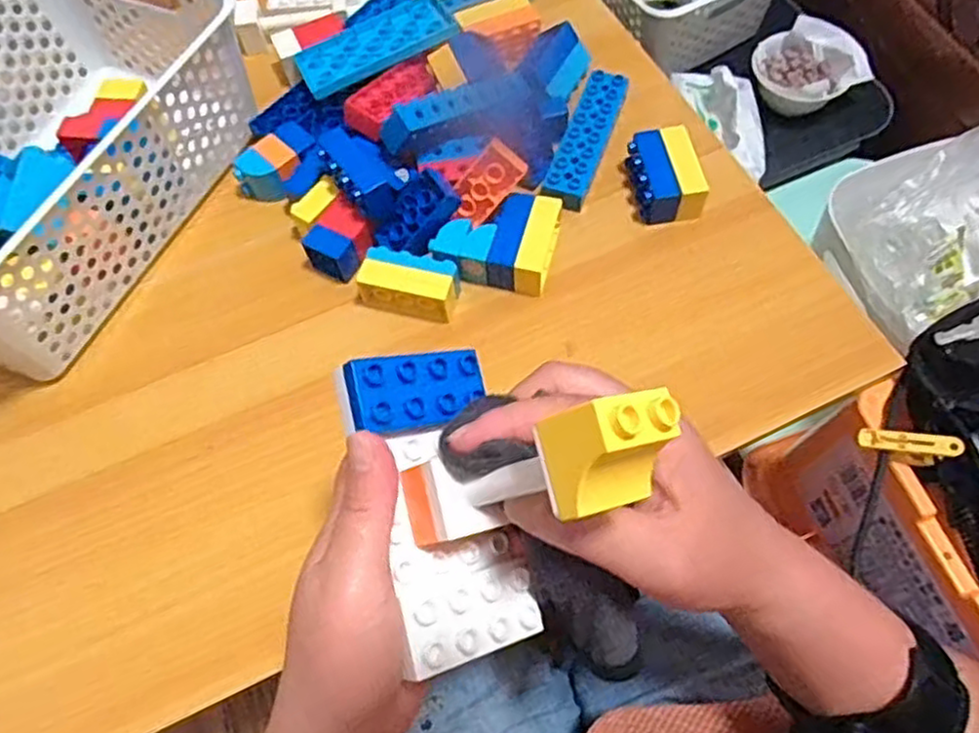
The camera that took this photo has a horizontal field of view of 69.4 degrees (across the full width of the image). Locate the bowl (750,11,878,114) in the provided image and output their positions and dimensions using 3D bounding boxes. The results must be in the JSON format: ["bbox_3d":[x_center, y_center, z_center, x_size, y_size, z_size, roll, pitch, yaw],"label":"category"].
[{"bbox_3d":[0.351,-0.331,0.793,0.112,0.056,0.107,-31,66,-12],"label":"bowl"}]

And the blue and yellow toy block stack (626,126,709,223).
[{"bbox_3d":[0.128,-0.140,0.517,0.045,0.028,0.068,-7,64,-1],"label":"blue and yellow toy block stack"}]

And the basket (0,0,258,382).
[{"bbox_3d":[-0.323,-0.153,0.503,0.198,0.105,0.294,23,67,13],"label":"basket"}]

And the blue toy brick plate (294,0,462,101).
[{"bbox_3d":[-0.092,-0.263,0.573,0.128,0.016,0.068,-24,65,-9],"label":"blue toy brick plate"}]

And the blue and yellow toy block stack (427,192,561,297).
[{"bbox_3d":[0.005,-0.089,0.496,0.077,0.030,0.065,13,65,9],"label":"blue and yellow toy block stack"}]

